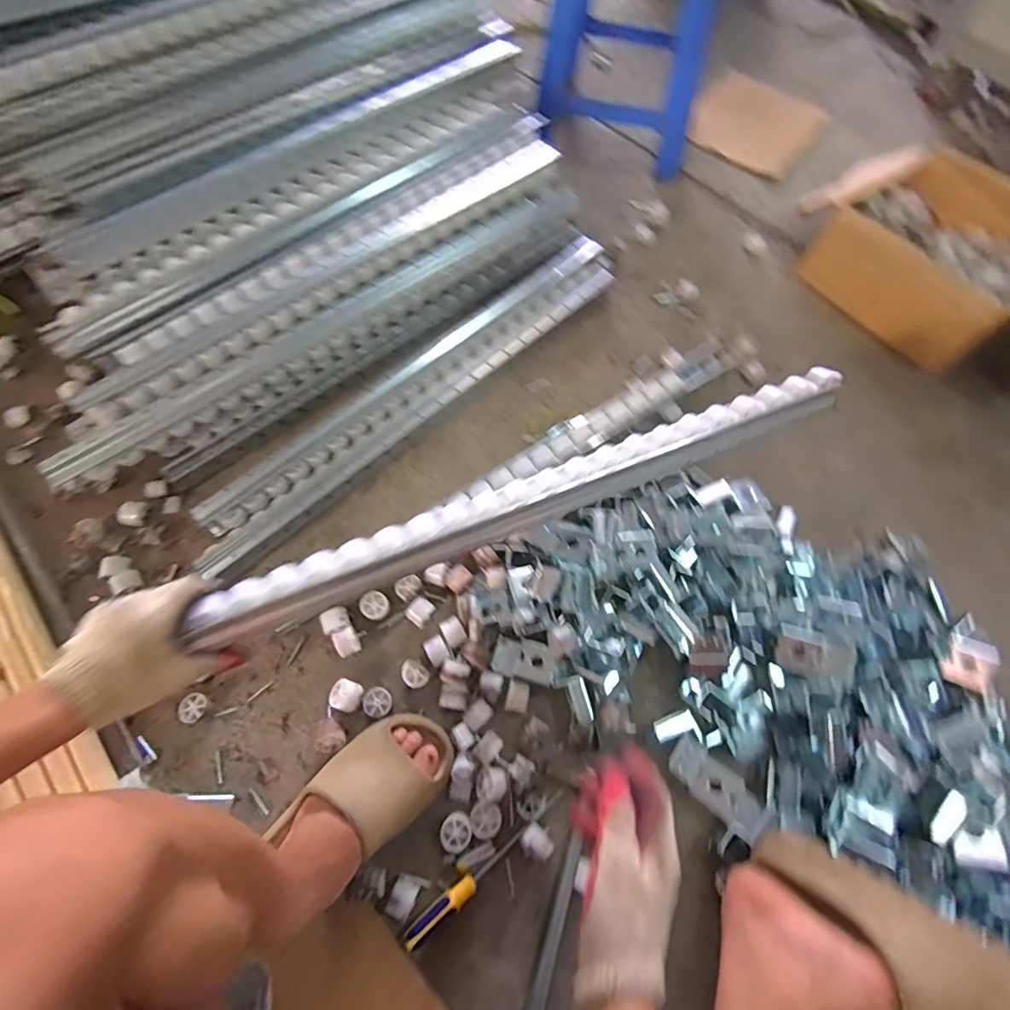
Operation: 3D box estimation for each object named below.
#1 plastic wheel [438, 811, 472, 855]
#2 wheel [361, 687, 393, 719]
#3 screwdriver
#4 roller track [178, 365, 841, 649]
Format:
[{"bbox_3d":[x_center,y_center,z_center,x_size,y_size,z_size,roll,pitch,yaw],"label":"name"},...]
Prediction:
[{"bbox_3d":[-0.056,0.376,0.592,0.035,0.020,0.039,37,70,14],"label":"plastic wheel"},{"bbox_3d":[-0.159,0.249,0.646,0.034,0.021,0.036,1,66,-1],"label":"wheel"},{"bbox_3d":[-0.017,0.408,0.577,0.221,0.024,0.023,-34,71,-15],"label":"screwdriver"},{"bbox_3d":[0.042,-0.018,0.556,0.725,0.027,0.053,-21,68,-10],"label":"roller track"}]

